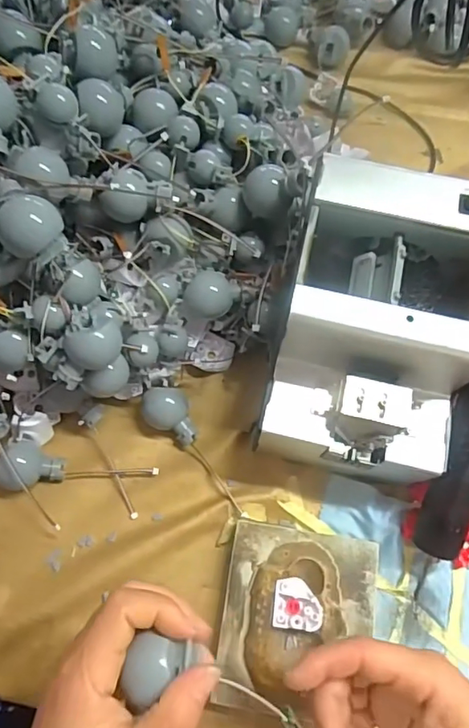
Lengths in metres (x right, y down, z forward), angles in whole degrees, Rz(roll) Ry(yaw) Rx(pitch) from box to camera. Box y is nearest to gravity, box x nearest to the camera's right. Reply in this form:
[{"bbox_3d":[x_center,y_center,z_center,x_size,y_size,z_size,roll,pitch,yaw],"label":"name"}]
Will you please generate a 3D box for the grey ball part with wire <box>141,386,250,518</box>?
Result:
[{"bbox_3d":[-0.025,0.063,0.396,0.032,0.025,0.116,-42,76,-15],"label":"grey ball part with wire"}]

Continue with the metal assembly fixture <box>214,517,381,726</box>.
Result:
[{"bbox_3d":[0.043,0.170,0.356,0.099,0.032,0.108,9,70,2],"label":"metal assembly fixture"}]

